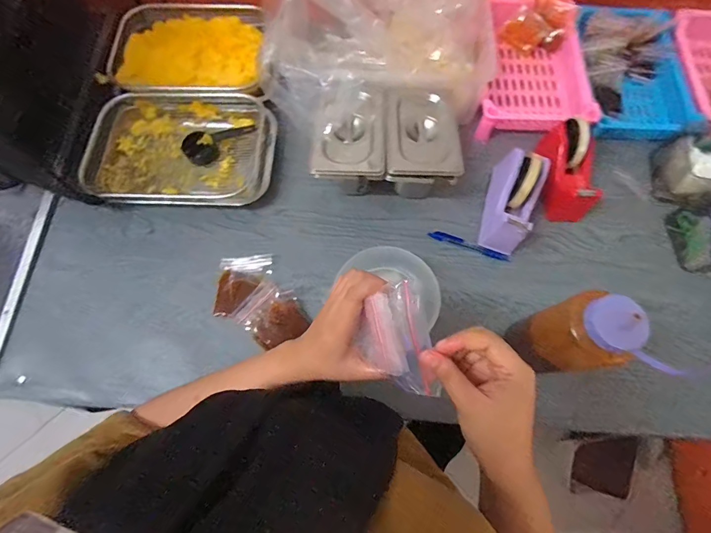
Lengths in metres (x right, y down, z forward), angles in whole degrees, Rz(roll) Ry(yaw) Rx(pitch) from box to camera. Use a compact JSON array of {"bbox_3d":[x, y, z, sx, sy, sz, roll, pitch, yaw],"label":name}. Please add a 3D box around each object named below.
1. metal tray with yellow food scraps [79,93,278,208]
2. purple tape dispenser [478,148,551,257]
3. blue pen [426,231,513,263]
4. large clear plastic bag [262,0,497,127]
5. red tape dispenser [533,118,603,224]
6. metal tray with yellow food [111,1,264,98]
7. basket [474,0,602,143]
[{"bbox_3d":[-0.300,-0.204,0.659,0.305,0.042,0.204,3,70,1],"label":"metal tray with yellow food scraps"},{"bbox_3d":[0.255,-0.108,0.605,0.067,0.093,0.155,15,71,5],"label":"purple tape dispenser"},{"bbox_3d":[0.191,-0.037,0.636,0.135,0.010,0.017,20,71,6],"label":"blue pen"},{"bbox_3d":[0.036,-0.399,0.641,0.370,0.187,0.264,-9,71,-4],"label":"large clear plastic bag"},{"bbox_3d":[0.357,-0.164,0.630,0.074,0.100,0.157,1,70,0],"label":"red tape dispenser"},{"bbox_3d":[-0.314,-0.411,0.718,0.291,0.056,0.229,4,70,1],"label":"metal tray with yellow food"},{"bbox_3d":[0.342,-0.365,0.716,0.191,0.069,0.293,11,71,3],"label":"basket"}]

